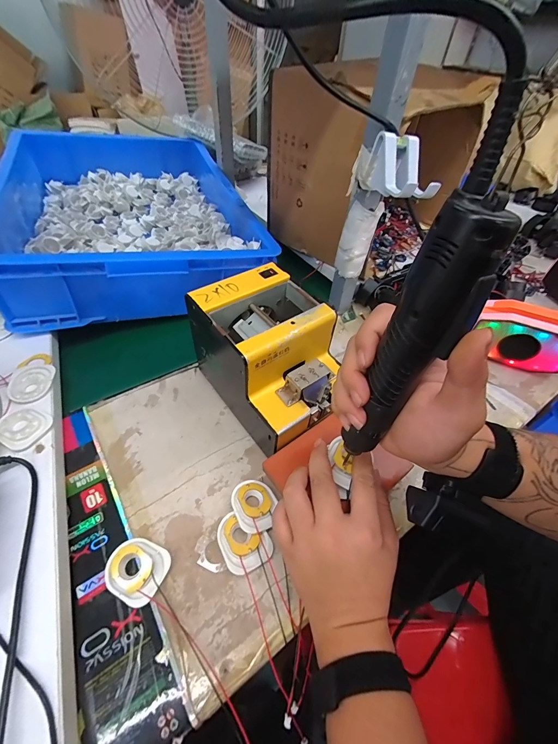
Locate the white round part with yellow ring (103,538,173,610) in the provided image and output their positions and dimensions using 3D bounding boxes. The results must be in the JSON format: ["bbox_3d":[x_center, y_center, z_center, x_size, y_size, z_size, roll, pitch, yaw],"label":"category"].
[{"bbox_3d":[-0.138,0.191,0.303,0.057,0.013,0.049,21,51,13],"label":"white round part with yellow ring"}]

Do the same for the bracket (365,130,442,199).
[{"bbox_3d":[0.151,-0.244,0.375,0.060,0.057,0.080,-20,54,-20],"label":"bracket"}]

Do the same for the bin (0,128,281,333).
[{"bbox_3d":[-0.295,-0.342,0.634,0.411,0.107,0.580,-15,52,-16],"label":"bin"}]

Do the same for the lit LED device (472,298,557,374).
[{"bbox_3d":[0.380,-0.057,0.489,0.140,0.082,0.050,23,52,15],"label":"lit LED device"}]

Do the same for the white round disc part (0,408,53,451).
[{"bbox_3d":[-0.301,0.063,0.364,0.054,0.006,0.047,21,51,13],"label":"white round disc part"}]

